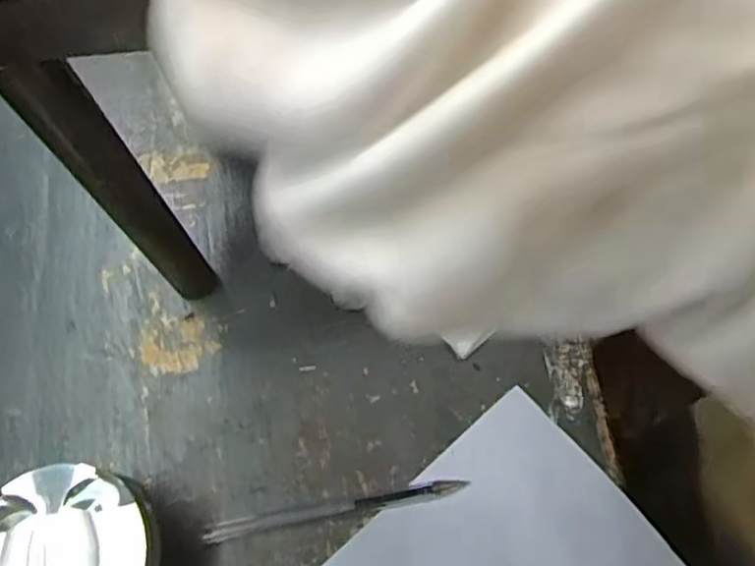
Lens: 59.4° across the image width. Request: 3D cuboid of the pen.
[{"bbox_3d":[-0.022,0.114,0.334,0.132,0.012,0.009,-9,69,-3],"label":"pen"}]

